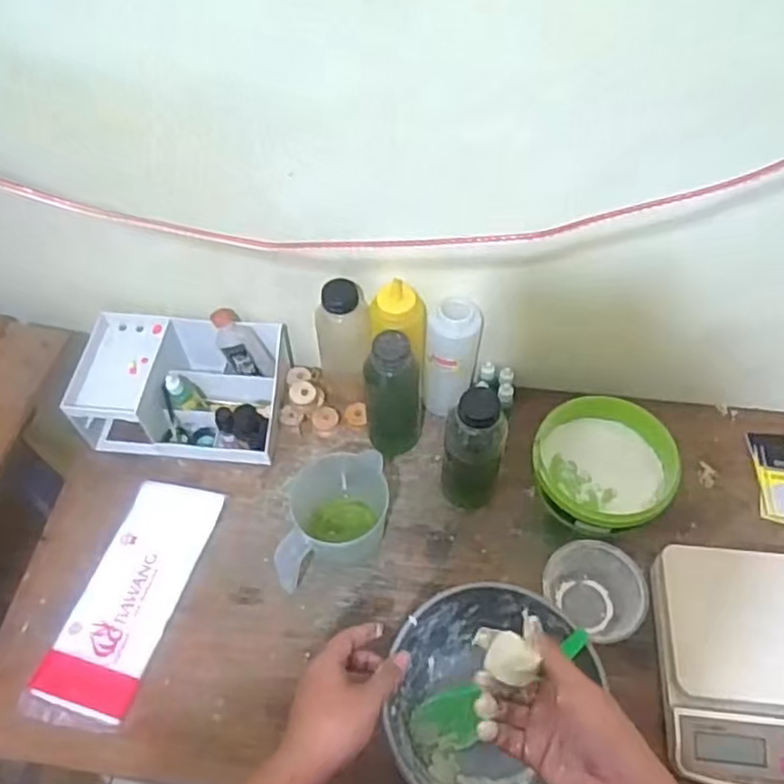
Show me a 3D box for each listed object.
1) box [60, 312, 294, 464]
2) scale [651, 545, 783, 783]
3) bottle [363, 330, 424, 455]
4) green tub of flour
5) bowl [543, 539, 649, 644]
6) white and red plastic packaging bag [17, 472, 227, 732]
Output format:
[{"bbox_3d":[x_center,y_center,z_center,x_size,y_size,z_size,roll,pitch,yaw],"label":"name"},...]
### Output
[{"bbox_3d":[-0.256,-0.008,0.856,0.232,0.096,0.157,5,56,5],"label":"box"},{"bbox_3d":[0.347,0.264,0.673,0.158,0.044,0.218,4,56,4],"label":"scale"},{"bbox_3d":[0.004,0.007,0.779,0.071,0.181,0.057,4,56,4],"label":"bottle"},{"bbox_3d":[0.241,0.089,0.800,0.161,0.081,0.139,31,62,20],"label":"green tub of flour"},{"bbox_3d":[0.212,0.215,0.733,0.106,0.061,0.095,31,62,20],"label":"bowl"},{"bbox_3d":[-0.287,0.222,0.756,0.106,0.015,0.266,13,57,10],"label":"white and red plastic packaging bag"}]

